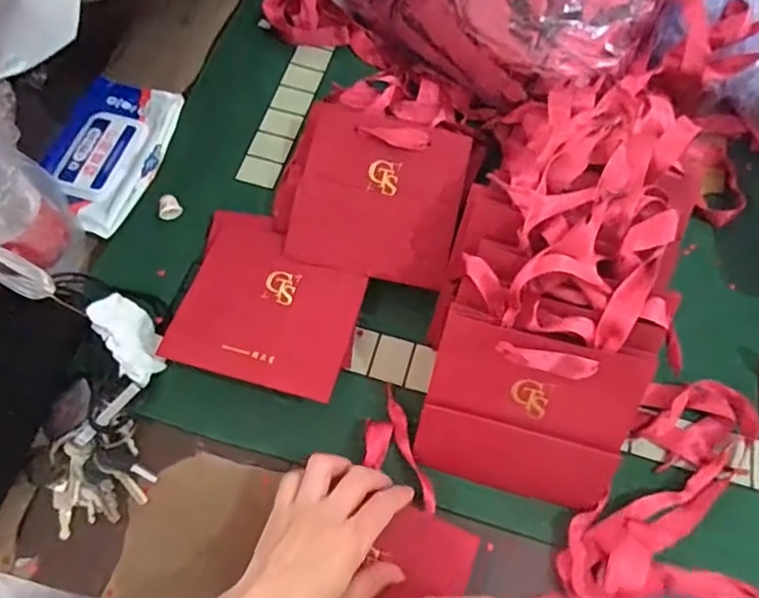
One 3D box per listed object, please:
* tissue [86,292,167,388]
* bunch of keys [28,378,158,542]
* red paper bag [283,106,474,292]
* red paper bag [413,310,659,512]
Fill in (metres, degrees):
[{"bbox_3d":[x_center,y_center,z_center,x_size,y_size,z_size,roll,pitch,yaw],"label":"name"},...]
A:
[{"bbox_3d":[-0.202,0.032,0.479,0.039,0.016,0.073,-33,98,-34],"label":"tissue"},{"bbox_3d":[-0.215,0.128,0.455,0.092,0.019,0.078,-31,70,-15],"label":"bunch of keys"},{"bbox_3d":[0.001,-0.090,0.515,0.138,0.006,0.143,13,83,2],"label":"red paper bag"},{"bbox_3d":[0.102,0.083,0.413,0.138,0.129,0.009,15,23,6],"label":"red paper bag"}]

